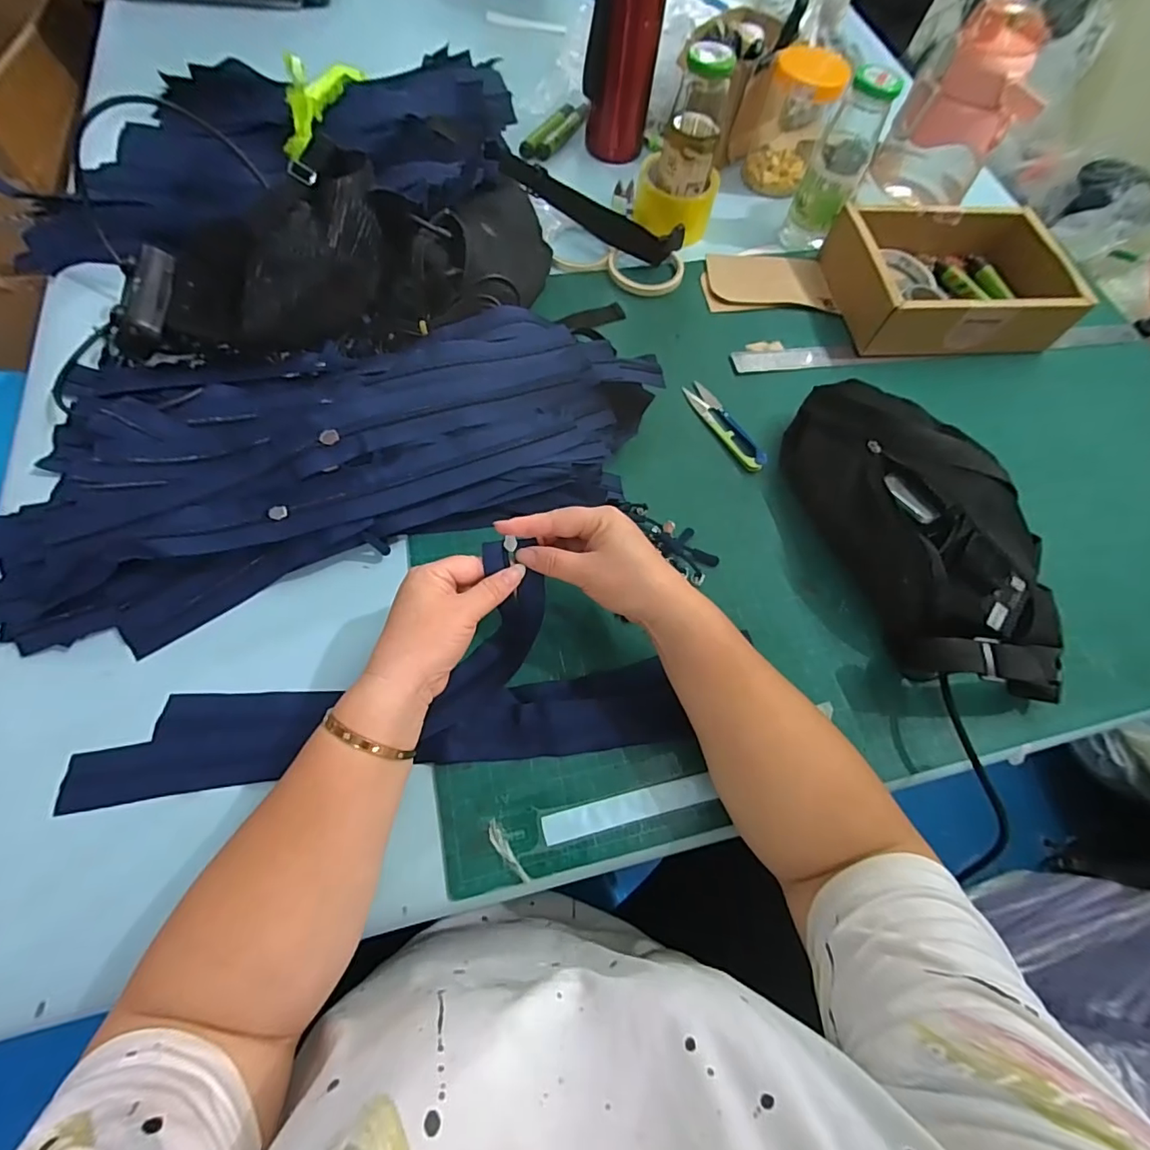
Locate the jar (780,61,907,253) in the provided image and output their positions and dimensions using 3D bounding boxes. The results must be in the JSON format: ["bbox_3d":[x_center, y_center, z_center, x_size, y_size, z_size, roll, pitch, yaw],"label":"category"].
[{"bbox_3d":[0.299,-0.467,0.586,0.061,0.156,0.062,25,67,6],"label":"jar"}]

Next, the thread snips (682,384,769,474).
[{"bbox_3d":[0.153,-0.153,0.527,0.032,0.009,0.118,-25,72,-15],"label":"thread snips"}]

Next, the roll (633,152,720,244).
[{"bbox_3d":[0.118,-0.459,0.631,0.087,0.060,0.090,-29,73,-16],"label":"roll"}]

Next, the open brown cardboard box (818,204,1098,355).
[{"bbox_3d":[0.428,-0.339,0.599,0.249,0.076,0.173,-2,67,-6],"label":"open brown cardboard box"}]

